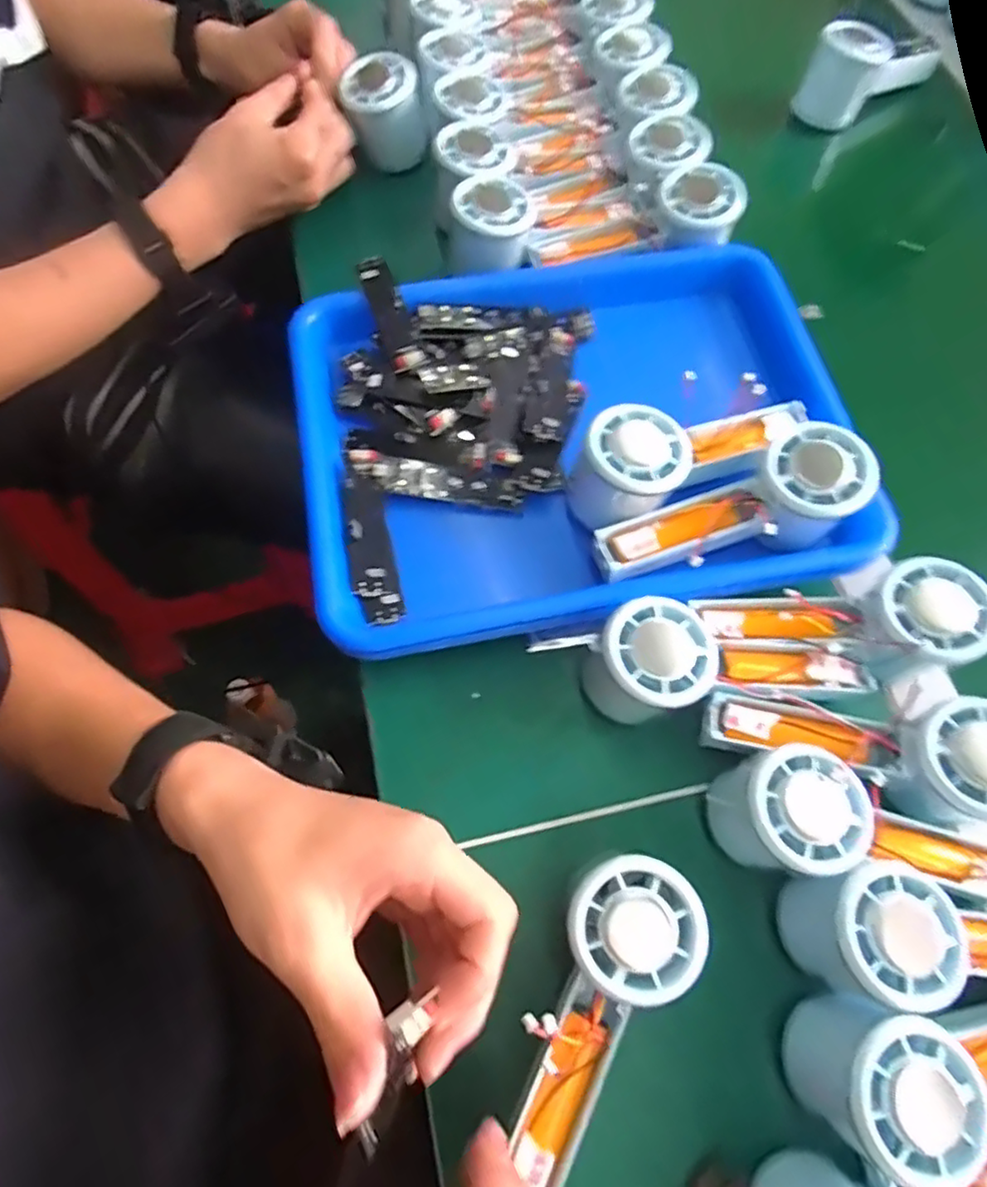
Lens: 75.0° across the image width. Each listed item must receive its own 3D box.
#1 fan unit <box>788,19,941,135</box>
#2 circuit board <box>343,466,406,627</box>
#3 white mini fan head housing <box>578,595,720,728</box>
[{"bbox_3d":[0.339,-0.478,0.577,0.139,0.059,0.060,-37,74,-16],"label":"fan unit"},{"bbox_3d":[-0.074,-0.029,0.382,0.025,0.009,0.097,-12,79,-9],"label":"circuit board"},{"bbox_3d":[0.084,0.040,0.353,0.055,0.063,0.056,1,67,-3],"label":"white mini fan head housing"}]

